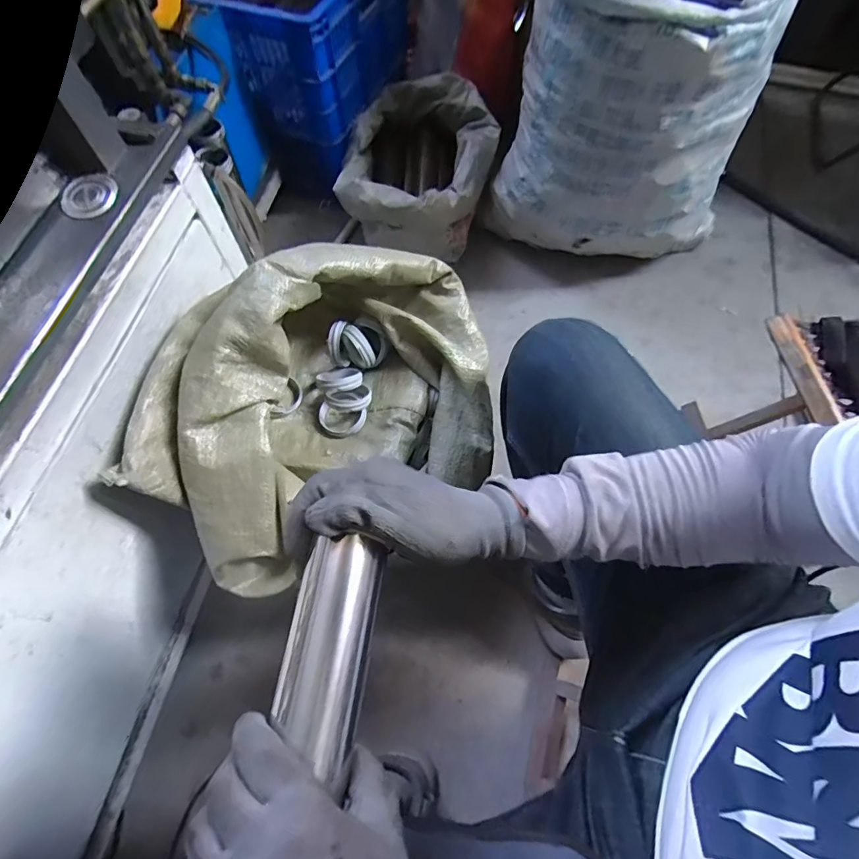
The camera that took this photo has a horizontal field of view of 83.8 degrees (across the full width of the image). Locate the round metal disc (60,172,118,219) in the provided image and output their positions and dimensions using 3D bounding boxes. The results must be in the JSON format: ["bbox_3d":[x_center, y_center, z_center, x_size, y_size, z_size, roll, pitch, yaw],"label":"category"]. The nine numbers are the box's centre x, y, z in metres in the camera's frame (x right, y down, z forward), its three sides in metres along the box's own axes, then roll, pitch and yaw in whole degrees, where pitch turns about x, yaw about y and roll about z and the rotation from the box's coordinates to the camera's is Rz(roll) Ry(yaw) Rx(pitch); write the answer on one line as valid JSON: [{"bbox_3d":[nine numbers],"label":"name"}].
[{"bbox_3d":[-0.336,-0.232,0.474,0.056,0.010,0.056,0,65,0],"label":"round metal disc"}]

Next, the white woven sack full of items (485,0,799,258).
[{"bbox_3d":[0.376,-0.659,0.949,0.429,0.490,0.415,9,66,4],"label":"white woven sack full of items"}]

